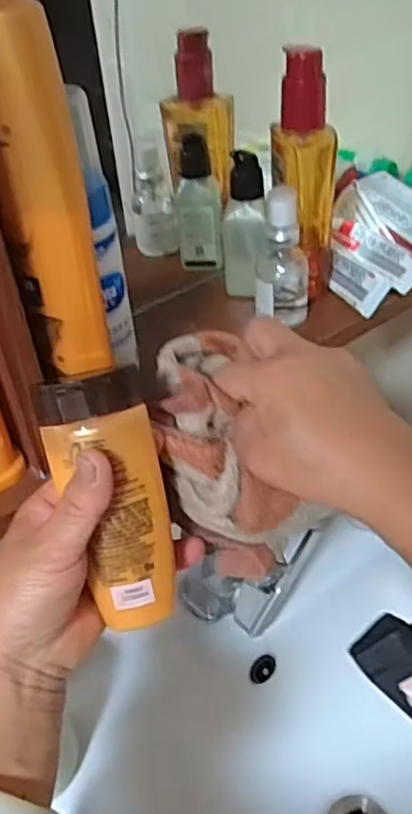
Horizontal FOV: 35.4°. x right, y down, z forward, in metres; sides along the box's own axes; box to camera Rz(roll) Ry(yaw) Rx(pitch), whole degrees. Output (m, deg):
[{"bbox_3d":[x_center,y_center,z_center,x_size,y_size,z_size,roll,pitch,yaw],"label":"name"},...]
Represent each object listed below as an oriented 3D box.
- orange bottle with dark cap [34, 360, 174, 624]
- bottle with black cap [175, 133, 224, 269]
[{"bbox_3d":[-0.042,0.045,0.305,0.048,0.123,0.028,-15,5,-12],"label":"orange bottle with dark cap"},{"bbox_3d":[-0.005,-0.146,0.468,0.030,0.090,0.026,-2,41,3],"label":"bottle with black cap"}]

